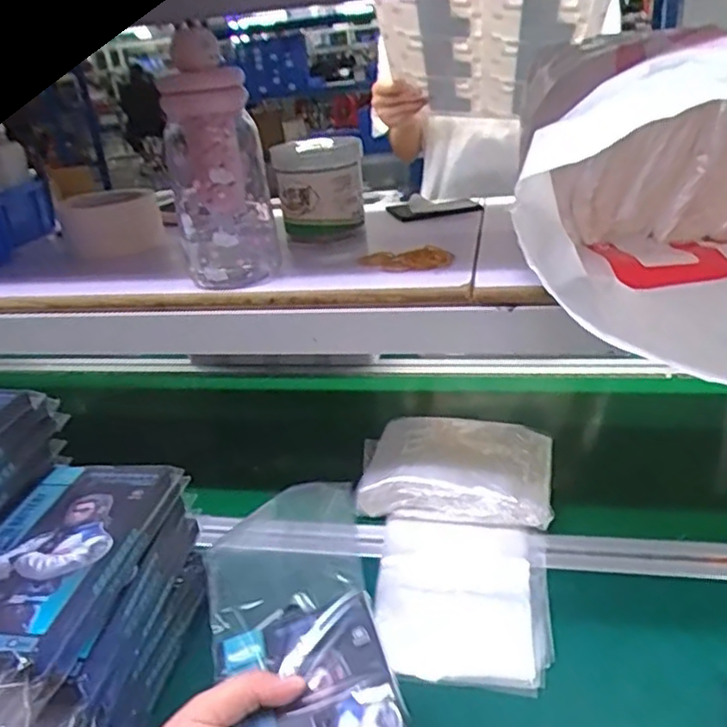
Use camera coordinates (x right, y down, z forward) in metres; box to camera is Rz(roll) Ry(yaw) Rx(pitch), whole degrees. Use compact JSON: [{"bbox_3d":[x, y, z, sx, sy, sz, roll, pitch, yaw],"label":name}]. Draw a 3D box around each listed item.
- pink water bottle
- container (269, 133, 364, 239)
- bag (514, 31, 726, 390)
[{"bbox_3d":[-0.123,-0.163,0.556,0.077,0.177,0.093,-10,26,-7],"label":"pink water bottle"},{"bbox_3d":[-0.042,-0.173,0.652,0.083,0.087,0.078,-8,26,-3],"label":"container"},{"bbox_3d":[0.221,-0.112,0.428,0.215,0.162,0.236,2,27,17],"label":"bag"}]

